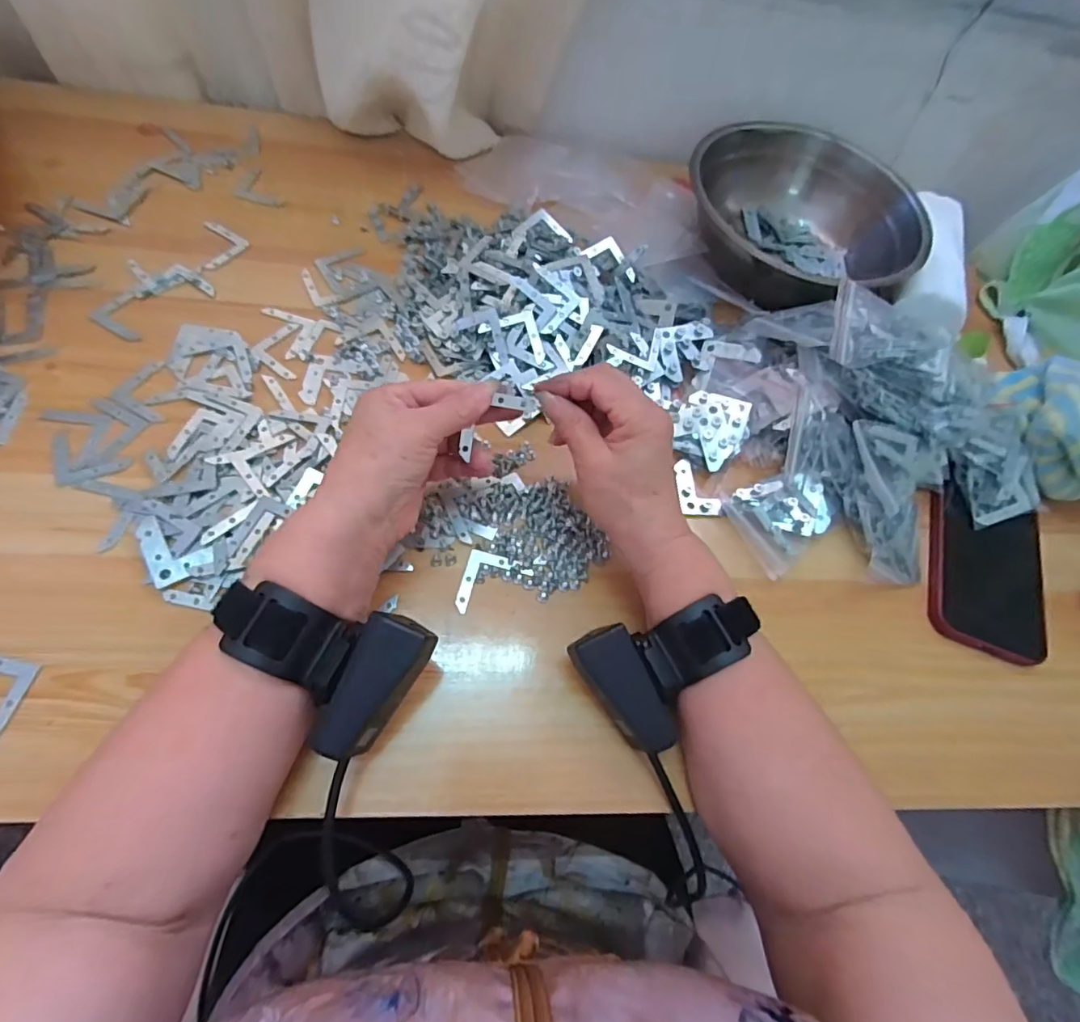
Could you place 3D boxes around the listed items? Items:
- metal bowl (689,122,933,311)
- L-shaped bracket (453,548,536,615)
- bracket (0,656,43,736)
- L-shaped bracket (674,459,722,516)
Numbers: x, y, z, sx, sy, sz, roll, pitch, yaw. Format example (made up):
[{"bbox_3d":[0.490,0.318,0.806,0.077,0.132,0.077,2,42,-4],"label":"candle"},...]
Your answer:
[{"bbox_3d":[0.237,-0.264,0.500,0.198,0.075,0.198,3,63,-7],"label":"metal bowl"},{"bbox_3d":[-0.029,0.047,0.344,0.042,0.004,0.042,15,62,-1],"label":"L-shaped bracket"},{"bbox_3d":[-0.294,0.098,0.285,0.042,0.008,0.041,13,62,-1],"label":"bracket"},{"bbox_3d":[0.114,-0.018,0.395,0.027,0.007,0.046,1,63,-8],"label":"L-shaped bracket"}]

